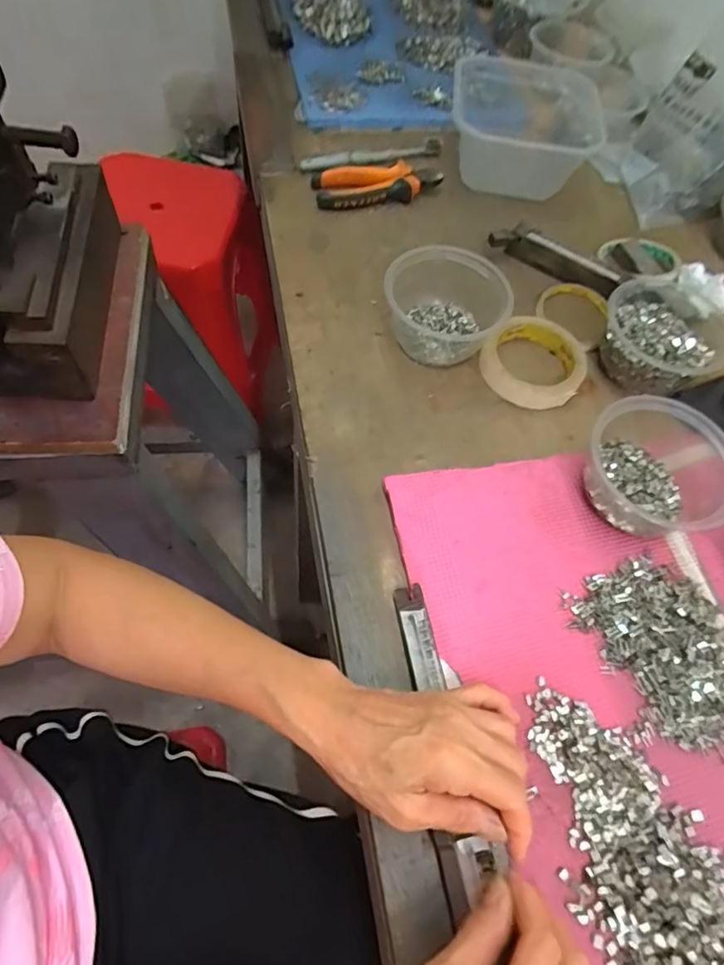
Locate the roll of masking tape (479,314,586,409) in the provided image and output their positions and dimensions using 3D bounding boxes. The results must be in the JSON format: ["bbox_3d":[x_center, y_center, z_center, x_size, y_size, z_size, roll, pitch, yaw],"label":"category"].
[{"bbox_3d":[0.163,-0.122,0.534,0.094,0.028,0.104,15,62,4],"label":"roll of masking tape"}]

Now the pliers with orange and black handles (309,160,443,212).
[{"bbox_3d":[0.019,-0.338,0.627,0.145,0.027,0.053,-3,62,-5],"label":"pliers with orange and black handles"}]

